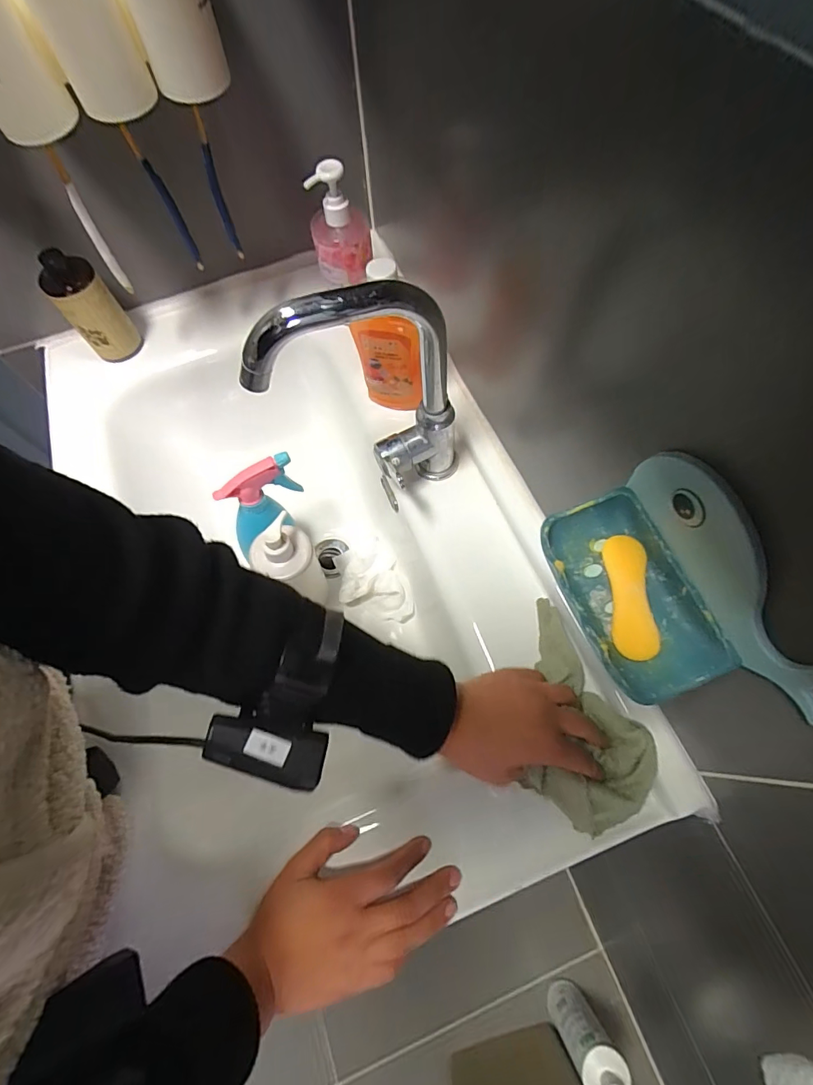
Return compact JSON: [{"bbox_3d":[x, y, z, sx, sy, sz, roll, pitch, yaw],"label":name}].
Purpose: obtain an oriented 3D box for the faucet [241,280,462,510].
[{"bbox_3d":[-0.033,-0.112,0.419,0.172,0.253,0.041,-20,67,-6],"label":"faucet"}]

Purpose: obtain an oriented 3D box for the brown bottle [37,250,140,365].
[{"bbox_3d":[-0.401,-0.296,0.573,0.063,0.120,0.051,-37,70,-13],"label":"brown bottle"}]

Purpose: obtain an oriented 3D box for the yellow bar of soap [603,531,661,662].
[{"bbox_3d":[0.147,0.035,0.296,0.024,0.012,0.080,0,67,3],"label":"yellow bar of soap"}]

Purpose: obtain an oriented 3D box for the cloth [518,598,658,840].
[{"bbox_3d":[0.144,0.142,0.401,0.099,0.054,0.193,-8,57,-1],"label":"cloth"}]

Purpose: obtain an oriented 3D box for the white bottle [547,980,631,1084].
[{"bbox_3d":[0.313,0.875,0.799,0.078,0.260,0.065,-28,68,-9],"label":"white bottle"}]

